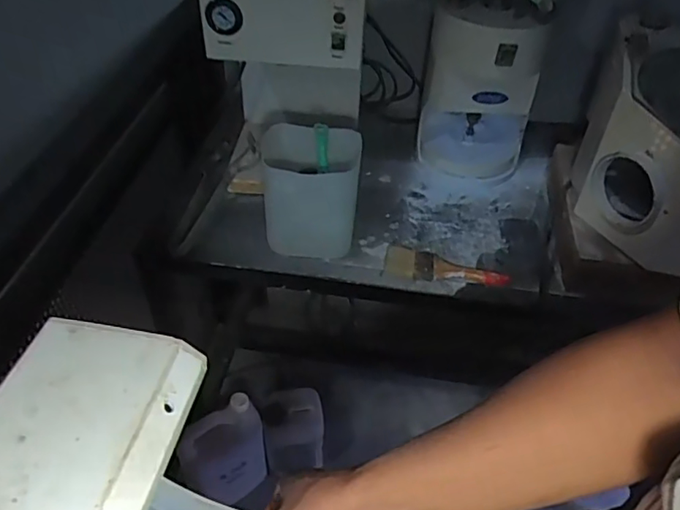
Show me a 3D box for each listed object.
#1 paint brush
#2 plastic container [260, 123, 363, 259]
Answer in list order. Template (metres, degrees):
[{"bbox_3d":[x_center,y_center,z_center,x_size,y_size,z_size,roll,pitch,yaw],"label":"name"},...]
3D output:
[{"bbox_3d":[0.172,0.022,0.914,0.198,0.016,0.080,9,43,6],"label":"paint brush"},{"bbox_3d":[-0.047,-0.098,0.912,0.151,0.179,0.125,0,43,-4],"label":"plastic container"}]

